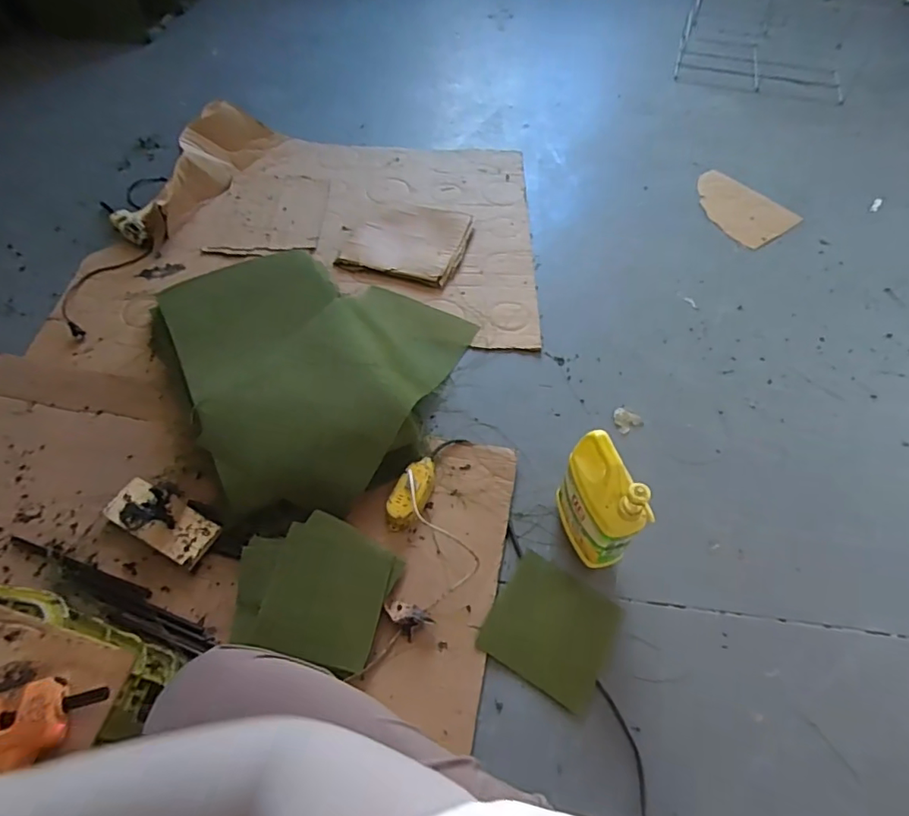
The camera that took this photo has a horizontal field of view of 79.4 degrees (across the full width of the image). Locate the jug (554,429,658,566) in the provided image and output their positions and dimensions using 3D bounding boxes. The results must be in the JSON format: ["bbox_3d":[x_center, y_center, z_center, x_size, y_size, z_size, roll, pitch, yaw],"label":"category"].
[{"bbox_3d":[0.216,0.138,0.826,0.068,0.210,0.145,-12,56,-9],"label":"jug"}]

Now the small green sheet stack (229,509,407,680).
[{"bbox_3d":[-0.223,0.281,0.870,0.237,0.026,0.216,14,56,10],"label":"small green sheet stack"}]

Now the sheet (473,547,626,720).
[{"bbox_3d":[0.151,0.339,0.852,0.180,0.004,0.178,27,57,20],"label":"sheet"}]

